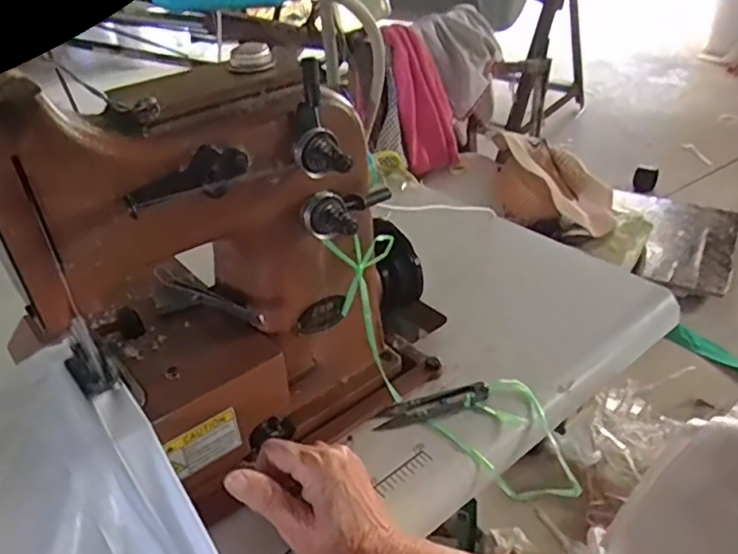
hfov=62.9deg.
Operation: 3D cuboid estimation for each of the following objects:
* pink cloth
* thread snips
[{"bbox_3d":[0.108,-0.365,1.233,0.127,0.293,0.052,-24,22,-24],"label":"pink cloth"},{"bbox_3d":[0.053,0.109,0.512,0.100,0.010,0.023,-13,36,-14],"label":"thread snips"}]

